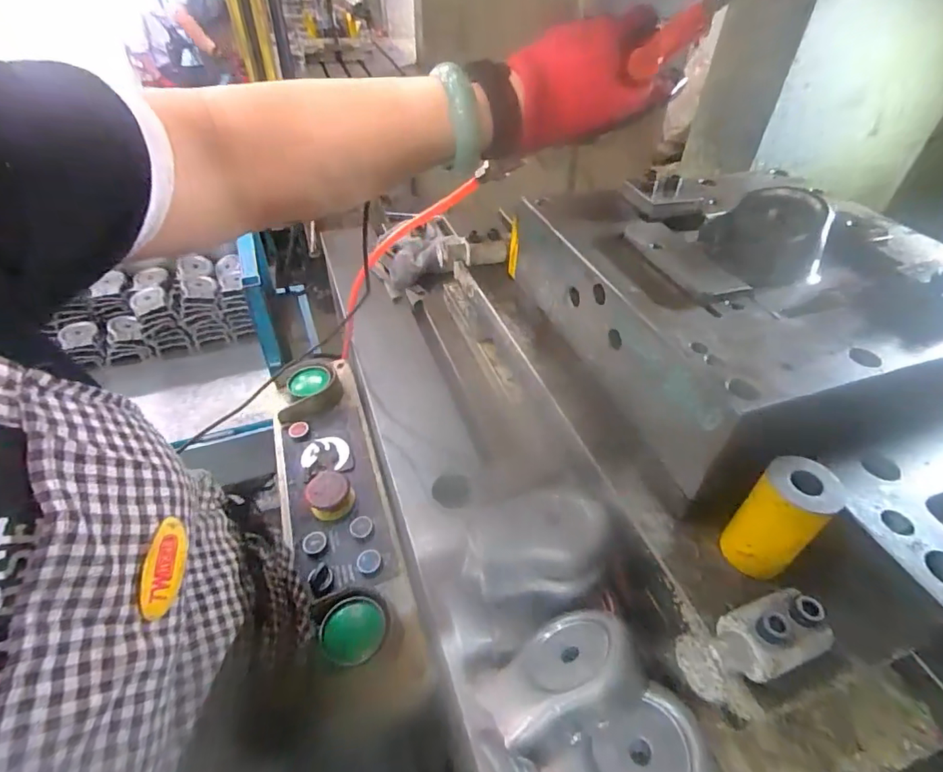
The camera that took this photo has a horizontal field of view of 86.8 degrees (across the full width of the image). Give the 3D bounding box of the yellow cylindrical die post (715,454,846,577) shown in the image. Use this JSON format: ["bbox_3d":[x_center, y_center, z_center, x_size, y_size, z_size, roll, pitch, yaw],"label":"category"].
[{"bbox_3d":[0.239,0.102,0.390,0.049,0.097,0.053,2,42,-2],"label":"yellow cylindrical die post"}]

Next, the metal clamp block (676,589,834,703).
[{"bbox_3d":[0.194,0.176,0.342,0.100,0.035,0.042,-11,44,-15],"label":"metal clamp block"}]

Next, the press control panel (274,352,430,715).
[{"bbox_3d":[-0.192,0.144,0.691,0.134,0.058,0.535,-13,44,-17],"label":"press control panel"}]

